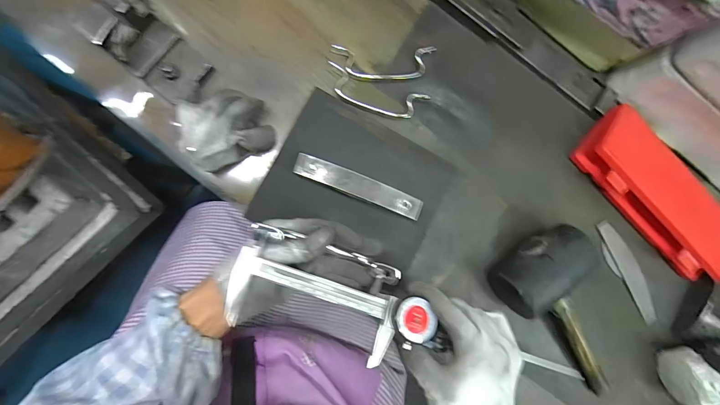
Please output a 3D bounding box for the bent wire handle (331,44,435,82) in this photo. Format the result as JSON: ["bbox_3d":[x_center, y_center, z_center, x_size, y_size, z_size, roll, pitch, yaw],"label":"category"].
[{"bbox_3d":[0.030,-0.173,0.423,0.126,0.014,0.039,-1,90,-9],"label":"bent wire handle"}]

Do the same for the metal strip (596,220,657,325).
[{"bbox_3d":[0.382,0.097,0.481,0.038,0.006,0.163,-36,95,-7],"label":"metal strip"}]

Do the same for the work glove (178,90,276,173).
[{"bbox_3d":[-0.144,-0.079,0.370,0.087,0.060,0.065,-28,94,-8],"label":"work glove"}]

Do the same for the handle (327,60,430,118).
[{"bbox_3d":[0.019,-0.132,0.417,0.126,0.012,0.037,17,87,-9],"label":"handle"}]

